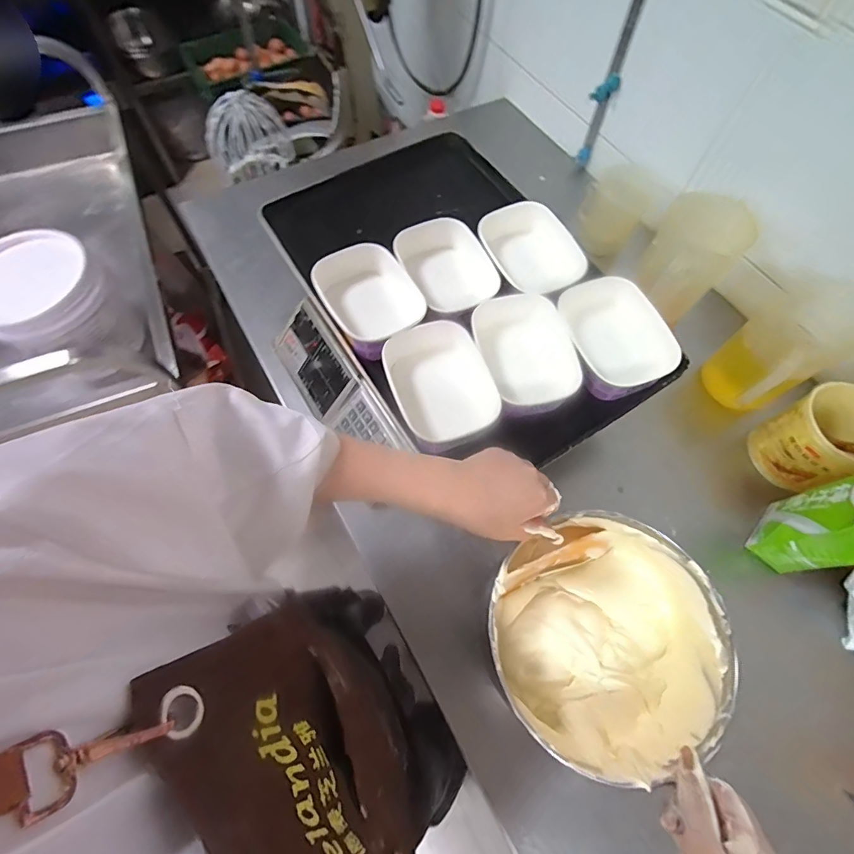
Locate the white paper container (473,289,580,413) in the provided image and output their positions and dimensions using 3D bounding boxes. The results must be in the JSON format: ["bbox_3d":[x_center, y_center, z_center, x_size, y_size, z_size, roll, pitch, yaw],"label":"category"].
[{"bbox_3d":[0.136,-0.101,0.587,0.105,0.053,0.169,-14,67,-8],"label":"white paper container"}]

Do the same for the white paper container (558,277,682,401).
[{"bbox_3d":[0.251,-0.120,0.590,0.130,0.055,0.183,-22,69,-11],"label":"white paper container"}]

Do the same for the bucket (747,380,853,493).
[{"bbox_3d":[0.592,0.013,0.653,0.138,0.111,0.115,-28,70,-13],"label":"bucket"}]

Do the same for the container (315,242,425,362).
[{"bbox_3d":[-0.078,-0.176,0.627,0.131,0.083,0.166,-30,70,-14],"label":"container"}]

